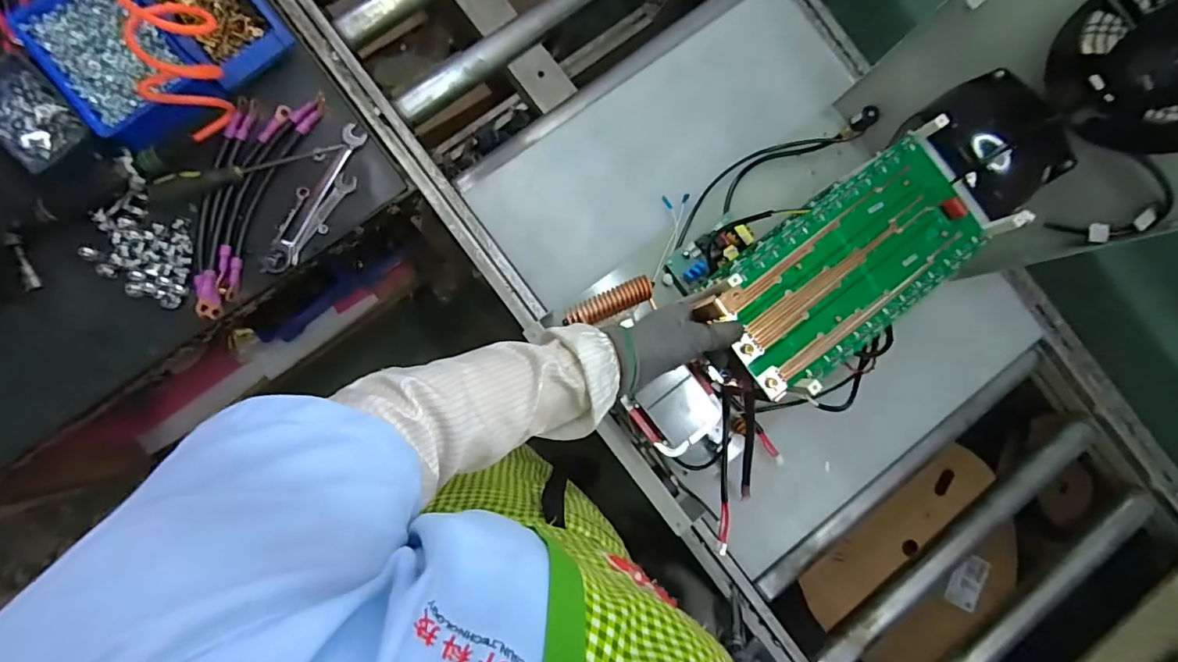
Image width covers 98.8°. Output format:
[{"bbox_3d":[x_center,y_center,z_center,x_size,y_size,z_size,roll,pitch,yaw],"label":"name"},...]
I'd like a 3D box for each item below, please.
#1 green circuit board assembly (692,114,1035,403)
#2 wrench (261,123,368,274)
[{"bbox_3d":[0.270,-0.067,0.506,0.308,0.026,0.151,-39,92,-5],"label":"green circuit board assembly"},{"bbox_3d":[-0.378,-0.181,0.693,0.031,0.014,0.230,27,84,-3],"label":"wrench"}]

